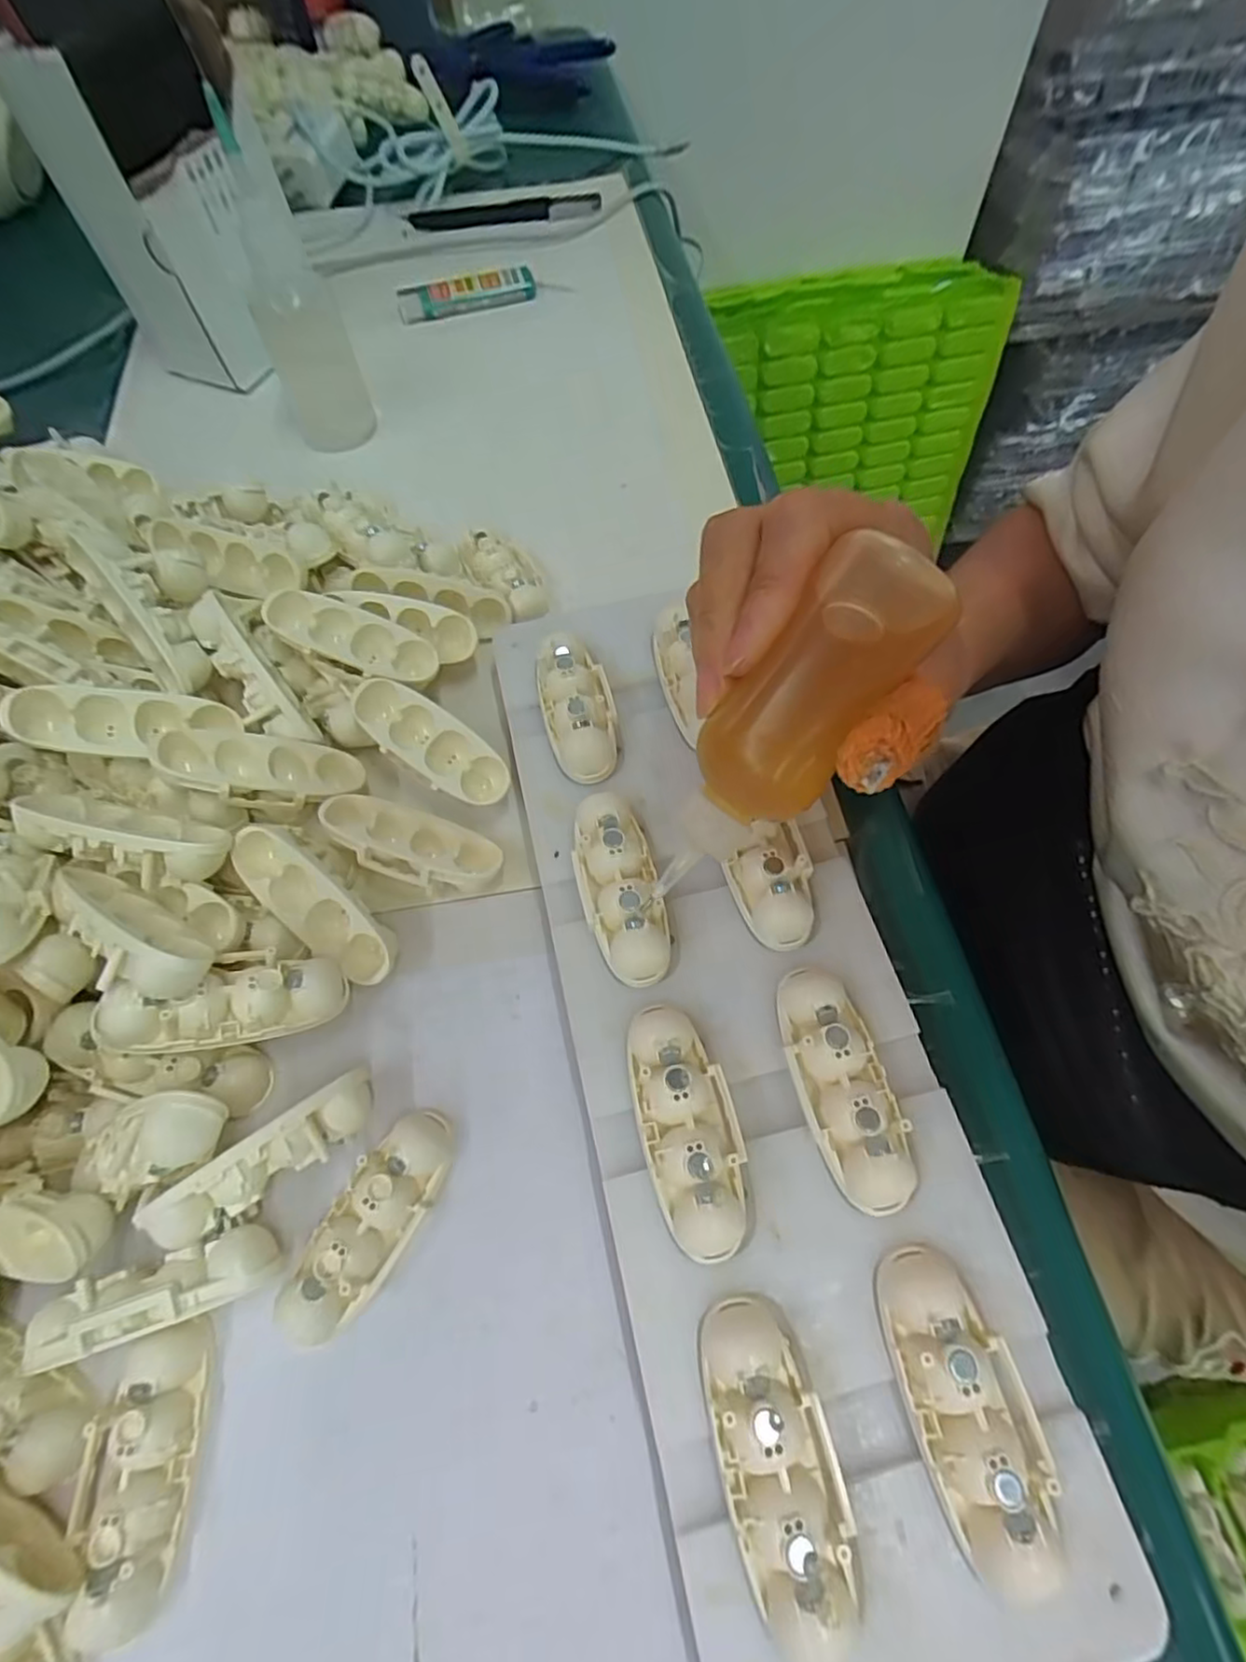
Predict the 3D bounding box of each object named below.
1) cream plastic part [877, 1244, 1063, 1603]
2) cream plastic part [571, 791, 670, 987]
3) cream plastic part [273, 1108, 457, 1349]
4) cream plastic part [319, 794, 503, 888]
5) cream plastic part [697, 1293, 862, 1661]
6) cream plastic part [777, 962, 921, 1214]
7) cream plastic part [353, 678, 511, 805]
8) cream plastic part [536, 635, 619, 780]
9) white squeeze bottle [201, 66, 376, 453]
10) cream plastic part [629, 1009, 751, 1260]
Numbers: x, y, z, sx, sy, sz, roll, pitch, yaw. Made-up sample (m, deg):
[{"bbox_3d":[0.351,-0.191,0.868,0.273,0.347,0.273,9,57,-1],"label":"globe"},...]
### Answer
[{"bbox_3d":[0.081,0.130,0.157,0.028,0.015,0.059,-14,63,-5],"label":"cream plastic part"},{"bbox_3d":[-0.001,0.017,0.217,0.024,0.017,0.061,-14,63,-5],"label":"cream plastic part"},{"bbox_3d":[-0.072,0.110,0.194,0.024,0.013,0.062,24,66,13],"label":"cream plastic part"},{"bbox_3d":[-0.074,0.005,0.241,0.062,0.021,0.027,18,65,11],"label":"cream plastic part"},{"bbox_3d":[0.034,0.141,0.153,0.026,0.017,0.061,-14,63,-5],"label":"cream plastic part"},{"bbox_3d":[0.060,0.069,0.190,0.024,0.016,0.062,-13,63,-5],"label":"cream plastic part"},{"bbox_3d":[-0.071,-0.031,0.250,0.061,0.016,0.022,36,71,1],"label":"cream plastic part"},{"bbox_3d":[-0.017,-0.046,0.248,0.025,0.016,0.060,-9,63,-3],"label":"cream plastic part"},{"bbox_3d":[-0.152,-0.242,0.309,0.037,0.126,0.031,-21,64,-9],"label":"white squeeze bottle"},{"bbox_3d":[0.017,0.078,0.186,0.026,0.018,0.061,-13,63,-5],"label":"cream plastic part"}]

